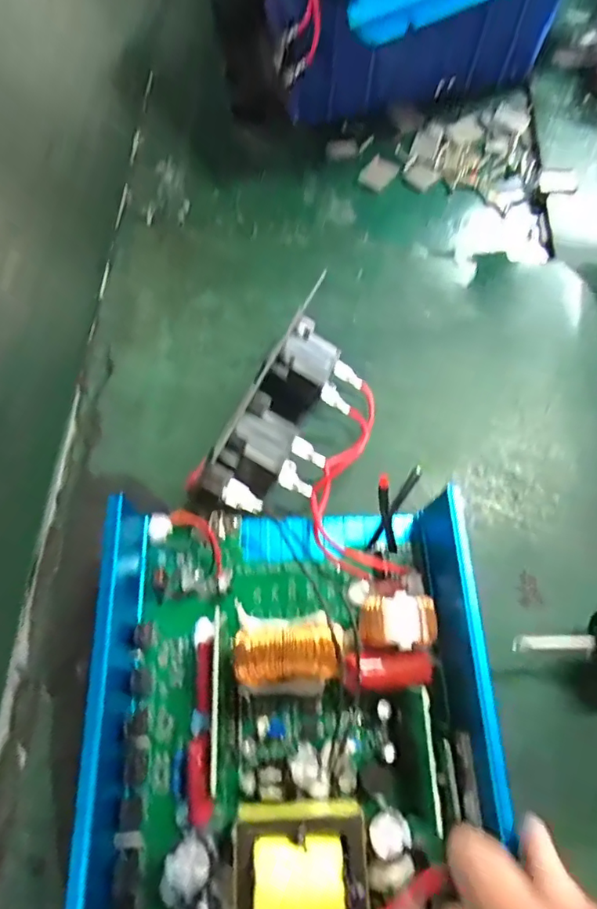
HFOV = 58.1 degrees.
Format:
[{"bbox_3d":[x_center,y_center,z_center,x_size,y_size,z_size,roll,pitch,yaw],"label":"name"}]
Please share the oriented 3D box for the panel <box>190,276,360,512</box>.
[{"bbox_3d":[-0.012,-0.018,0.271,0.055,0.027,0.112,35,58,-21],"label":"panel"}]

